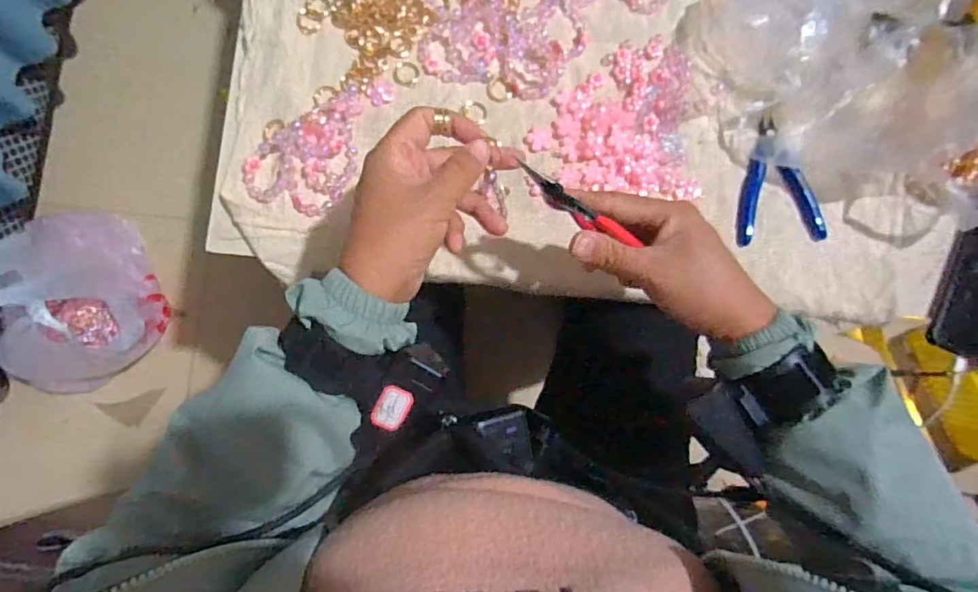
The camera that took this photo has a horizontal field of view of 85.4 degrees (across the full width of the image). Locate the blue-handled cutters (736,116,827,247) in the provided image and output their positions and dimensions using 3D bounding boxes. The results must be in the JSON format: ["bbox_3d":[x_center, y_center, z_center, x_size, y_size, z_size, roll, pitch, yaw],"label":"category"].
[{"bbox_3d":[0.264,-0.106,0.485,0.079,0.010,0.112,-5,85,-3],"label":"blue-handled cutters"}]

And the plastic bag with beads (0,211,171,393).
[{"bbox_3d":[-0.652,-0.003,0.811,0.190,0.291,0.300,1,84,-2],"label":"plastic bag with beads"}]

